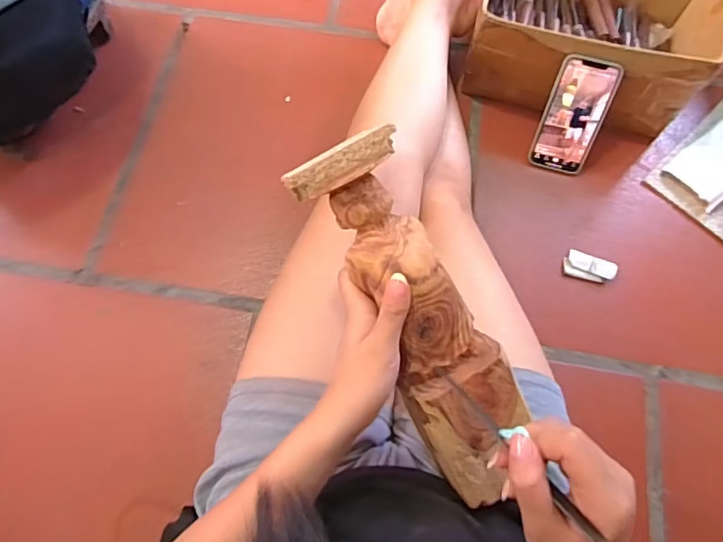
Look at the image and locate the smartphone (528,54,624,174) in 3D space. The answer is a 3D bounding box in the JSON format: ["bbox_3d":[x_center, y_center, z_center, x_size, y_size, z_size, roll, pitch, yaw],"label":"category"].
[{"bbox_3d":[0.303,-0.220,0.728,0.082,0.158,0.007,16,35,8],"label":"smartphone"}]

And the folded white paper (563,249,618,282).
[{"bbox_3d":[0.318,-0.006,0.712,0.067,0.019,0.035,16,67,4],"label":"folded white paper"}]

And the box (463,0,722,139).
[{"bbox_3d":[0.353,-0.369,0.781,0.335,0.149,0.271,19,68,6],"label":"box"}]

